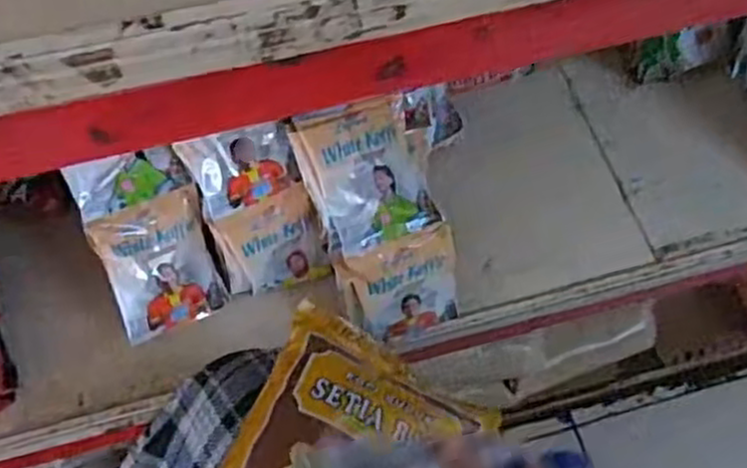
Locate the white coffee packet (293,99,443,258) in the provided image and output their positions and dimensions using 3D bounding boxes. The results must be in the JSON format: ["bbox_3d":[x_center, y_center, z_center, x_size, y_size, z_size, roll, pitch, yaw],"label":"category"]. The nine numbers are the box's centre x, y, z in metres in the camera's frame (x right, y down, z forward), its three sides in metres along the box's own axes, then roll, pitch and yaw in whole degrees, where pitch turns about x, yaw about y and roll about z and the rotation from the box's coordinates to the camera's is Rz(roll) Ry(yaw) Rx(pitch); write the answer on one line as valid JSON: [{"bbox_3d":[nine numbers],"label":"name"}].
[{"bbox_3d":[-0.003,-0.043,0.554,0.080,0.022,0.100,-20,91,-19],"label":"white coffee packet"}]

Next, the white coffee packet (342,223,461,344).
[{"bbox_3d":[0.026,0.043,0.581,0.079,0.093,0.018,-21,33,-15],"label":"white coffee packet"}]

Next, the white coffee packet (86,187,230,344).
[{"bbox_3d":[-0.160,0.023,0.578,0.080,0.017,0.102,-21,110,-17],"label":"white coffee packet"}]

